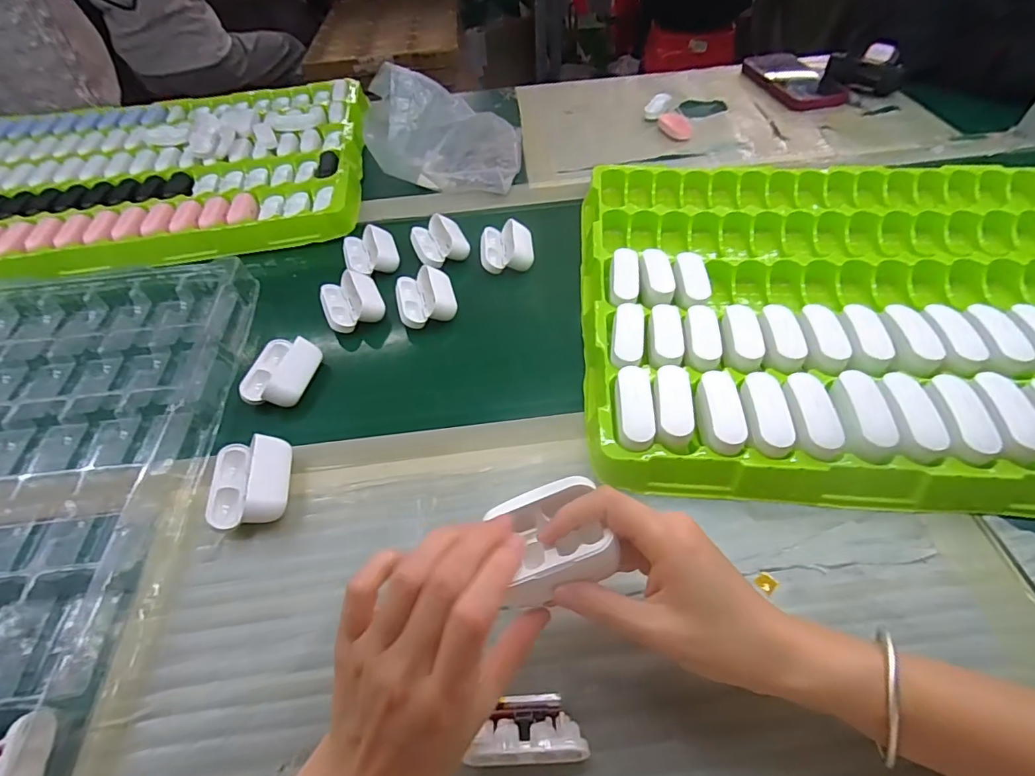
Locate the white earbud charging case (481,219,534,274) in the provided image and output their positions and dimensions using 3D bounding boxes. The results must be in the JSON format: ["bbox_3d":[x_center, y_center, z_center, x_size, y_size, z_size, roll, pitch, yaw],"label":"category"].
[{"bbox_3d":[-0.011,-0.147,0.508,0.053,0.023,0.058,-5,54,0],"label":"white earbud charging case"}]

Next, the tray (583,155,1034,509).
[{"bbox_3d":[0.356,-0.099,0.420,0.591,0.035,0.421,0,54,4],"label":"tray"}]

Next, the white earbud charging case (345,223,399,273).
[{"bbox_3d":[-0.156,-0.146,0.513,0.053,0.024,0.059,-19,55,-10],"label":"white earbud charging case"}]

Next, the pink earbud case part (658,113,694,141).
[{"bbox_3d":[0.212,-0.350,0.651,0.031,0.013,0.060,-21,55,-11],"label":"pink earbud case part"}]

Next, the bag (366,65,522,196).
[{"bbox_3d":[-0.088,-0.302,0.558,0.179,0.101,0.113,-8,54,-2],"label":"bag"}]

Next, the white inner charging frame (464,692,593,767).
[{"bbox_3d":[0.006,0.177,0.253,0.056,0.016,0.029,-4,54,1],"label":"white inner charging frame"}]

